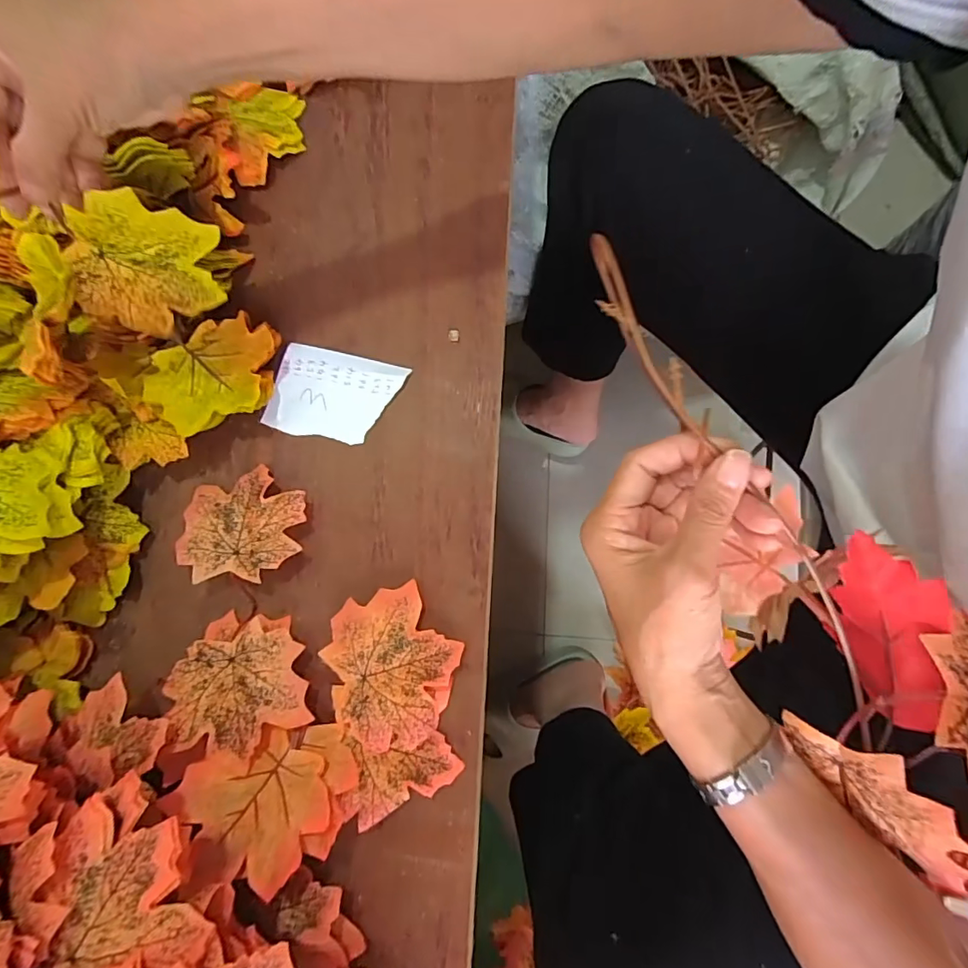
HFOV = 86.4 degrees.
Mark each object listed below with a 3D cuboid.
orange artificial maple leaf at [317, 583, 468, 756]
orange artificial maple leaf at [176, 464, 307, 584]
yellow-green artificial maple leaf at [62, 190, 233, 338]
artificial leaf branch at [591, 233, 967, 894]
[{"bbox_3d":[-0.057,0.113,0.319,0.081,0.010,0.090,-24,76,2],"label":"orange artificial maple leaf"},{"bbox_3d":[-0.166,0.027,0.353,0.089,0.022,0.075,-3,77,7],"label":"orange artificial maple leaf"},{"bbox_3d":[-0.200,-0.129,0.308,0.074,0.092,0.012,2,58,-33],"label":"yellow-green artificial maple leaf"},{"bbox_3d":[0.145,0.023,0.253,0.090,0.083,0.325,-34,84,-7],"label":"artificial leaf branch"}]

